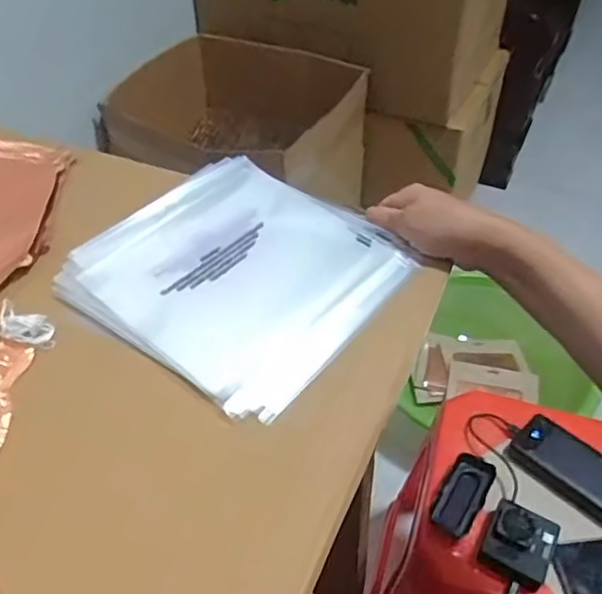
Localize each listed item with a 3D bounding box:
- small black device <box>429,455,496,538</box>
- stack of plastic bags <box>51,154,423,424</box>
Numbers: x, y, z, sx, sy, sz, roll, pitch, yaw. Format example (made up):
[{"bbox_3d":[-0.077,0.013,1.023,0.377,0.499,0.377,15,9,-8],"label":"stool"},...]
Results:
[{"bbox_3d":[0.200,0.241,0.760,0.050,0.019,0.106,25,51,24],"label":"small black device"},{"bbox_3d":[-0.052,-0.026,0.526,0.242,0.026,0.218,30,53,23],"label":"stack of plastic bags"}]

